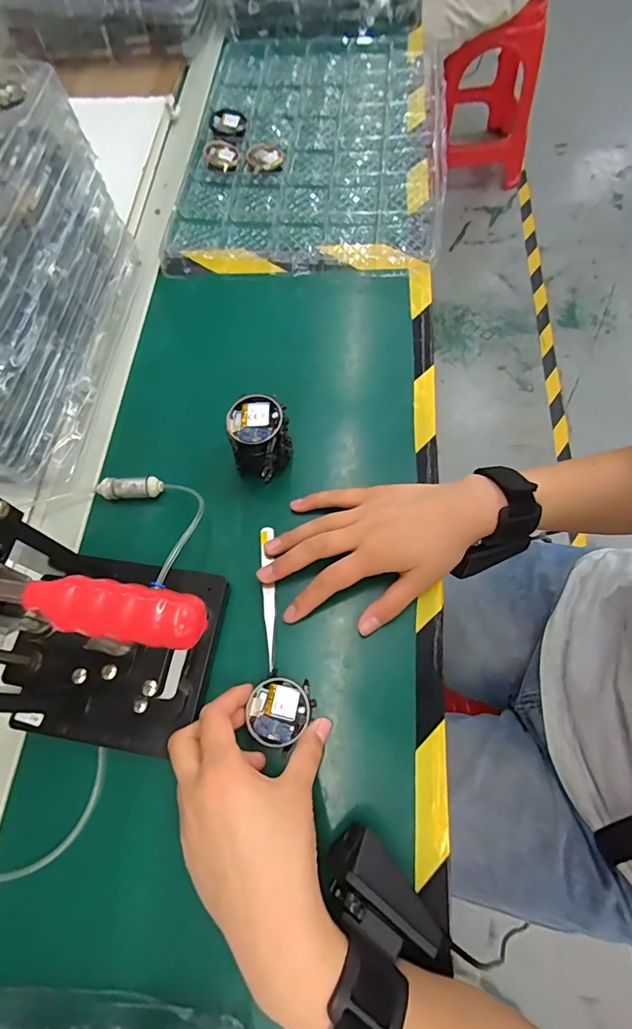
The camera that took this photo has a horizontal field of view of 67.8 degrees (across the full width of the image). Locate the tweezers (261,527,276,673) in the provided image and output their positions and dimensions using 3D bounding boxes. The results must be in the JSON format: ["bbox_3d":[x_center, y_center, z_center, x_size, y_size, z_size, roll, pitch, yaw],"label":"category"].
[{"bbox_3d":[-0.037,0.062,0.372,0.010,0.008,0.114,-4,64,-1],"label":"tweezers"}]

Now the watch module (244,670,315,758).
[{"bbox_3d":[-0.026,0.139,0.334,0.042,0.007,0.046,24,68,12],"label":"watch module"}]

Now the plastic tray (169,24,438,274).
[{"bbox_3d":[-0.004,-0.487,0.598,0.298,0.032,0.483,3,67,6],"label":"plastic tray"}]

